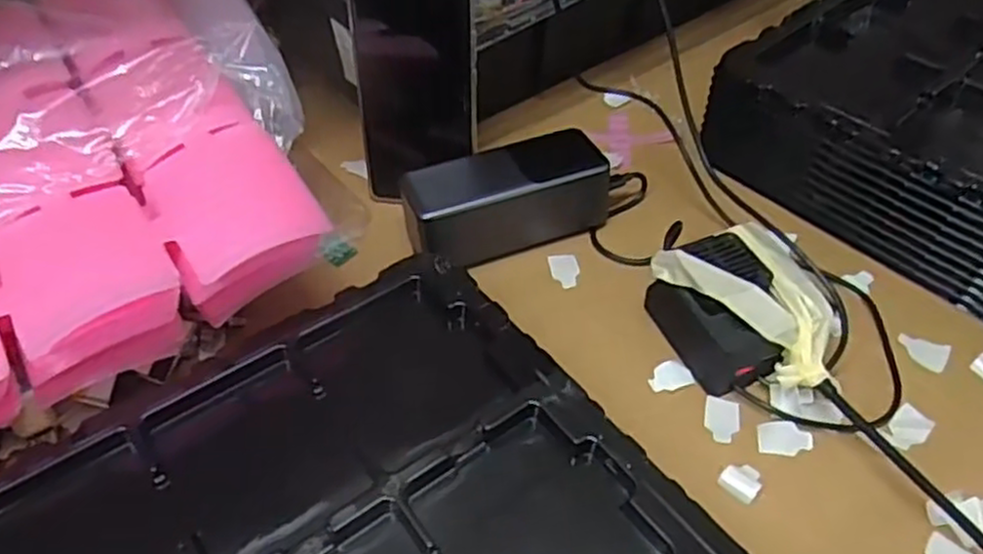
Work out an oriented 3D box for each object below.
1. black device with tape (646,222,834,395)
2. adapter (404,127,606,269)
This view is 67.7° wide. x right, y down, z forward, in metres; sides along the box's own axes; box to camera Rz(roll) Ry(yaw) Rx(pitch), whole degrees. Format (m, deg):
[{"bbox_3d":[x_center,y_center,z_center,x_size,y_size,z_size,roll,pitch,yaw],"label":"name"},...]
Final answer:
[{"bbox_3d":[0.140,0.022,0.410,0.077,0.059,0.090,-12,50,-10],"label":"black device with tape"},{"bbox_3d":[0.012,-0.051,0.480,0.131,0.051,0.054,-15,50,-12],"label":"adapter"}]

